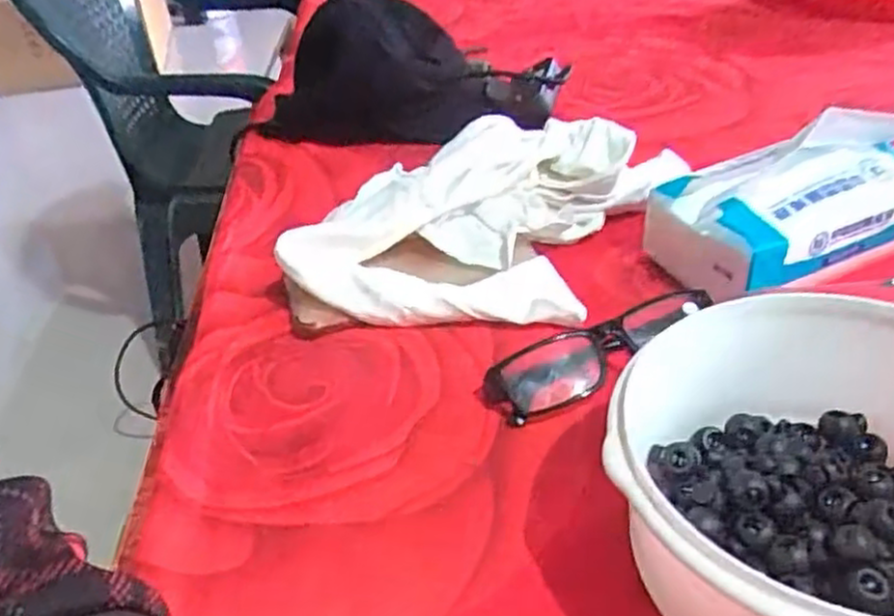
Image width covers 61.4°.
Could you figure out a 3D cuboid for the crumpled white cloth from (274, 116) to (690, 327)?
[{"bbox_3d":[0.029,-0.067,0.509,0.187,0.063,0.243,14,39,26],"label":"crumpled white cloth"}]

